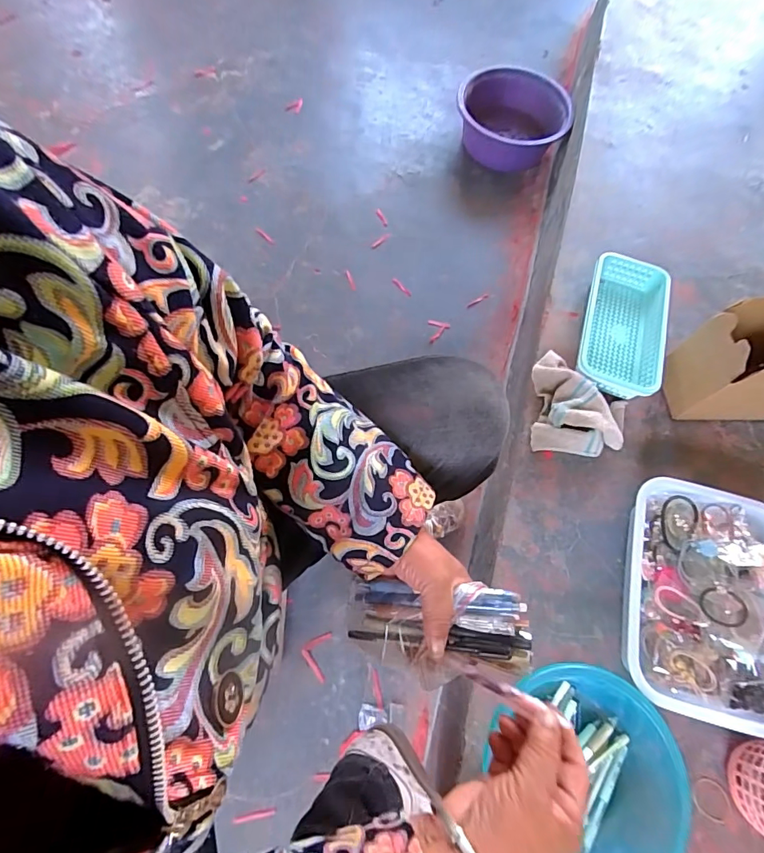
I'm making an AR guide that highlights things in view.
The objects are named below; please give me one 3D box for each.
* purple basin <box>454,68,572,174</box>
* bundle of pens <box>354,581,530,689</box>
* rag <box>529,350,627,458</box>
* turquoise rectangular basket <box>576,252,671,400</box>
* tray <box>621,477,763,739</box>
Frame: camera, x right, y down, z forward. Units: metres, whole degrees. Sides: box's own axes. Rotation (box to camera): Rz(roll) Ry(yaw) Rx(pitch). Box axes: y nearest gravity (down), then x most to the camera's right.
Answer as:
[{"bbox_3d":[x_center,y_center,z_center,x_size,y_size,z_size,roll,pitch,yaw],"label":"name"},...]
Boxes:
[{"bbox_3d":[0.322,-0.768,1.119,0.271,0.124,0.212,23,65,5],"label":"purple basin"},{"bbox_3d":[0.047,0.176,0.383,0.149,0.027,0.075,-3,68,16],"label":"bundle of pens"},{"bbox_3d":[0.320,-0.039,0.711,0.156,0.068,0.161,8,69,1],"label":"rag"},{"bbox_3d":[0.413,-0.167,0.766,0.142,0.058,0.253,18,69,5],"label":"turquoise rectangular basket"},{"bbox_3d":[0.428,0.229,0.599,0.195,0.080,0.289,14,64,1],"label":"tray"}]

